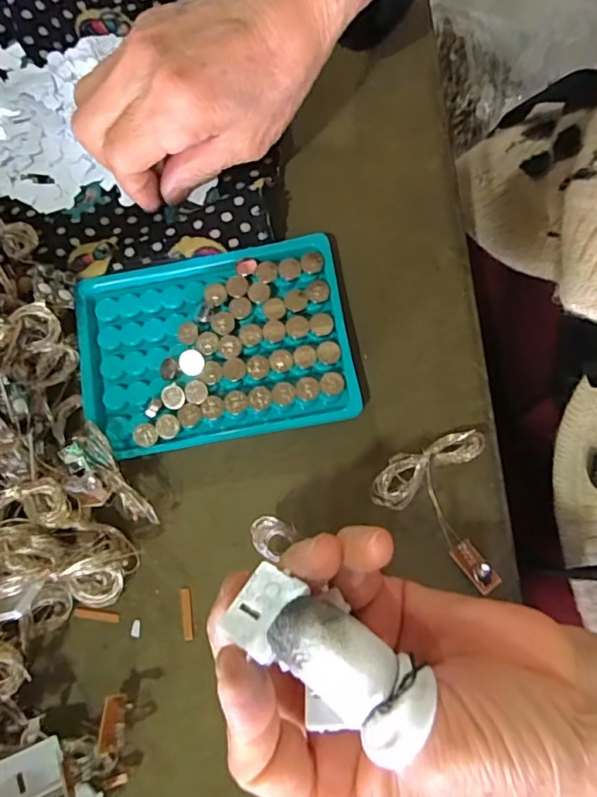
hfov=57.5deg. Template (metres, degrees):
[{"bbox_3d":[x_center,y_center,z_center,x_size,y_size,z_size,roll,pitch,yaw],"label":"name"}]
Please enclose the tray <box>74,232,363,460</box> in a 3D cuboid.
[{"bbox_3d":[-0.042,-0.026,0.266,0.129,0.012,0.094,-11,76,2],"label":"tray"}]

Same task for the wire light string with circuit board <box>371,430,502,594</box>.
[{"bbox_3d":[0.060,0.050,0.242,0.048,0.019,0.067,-6,76,4],"label":"wire light string with circuit board"}]

